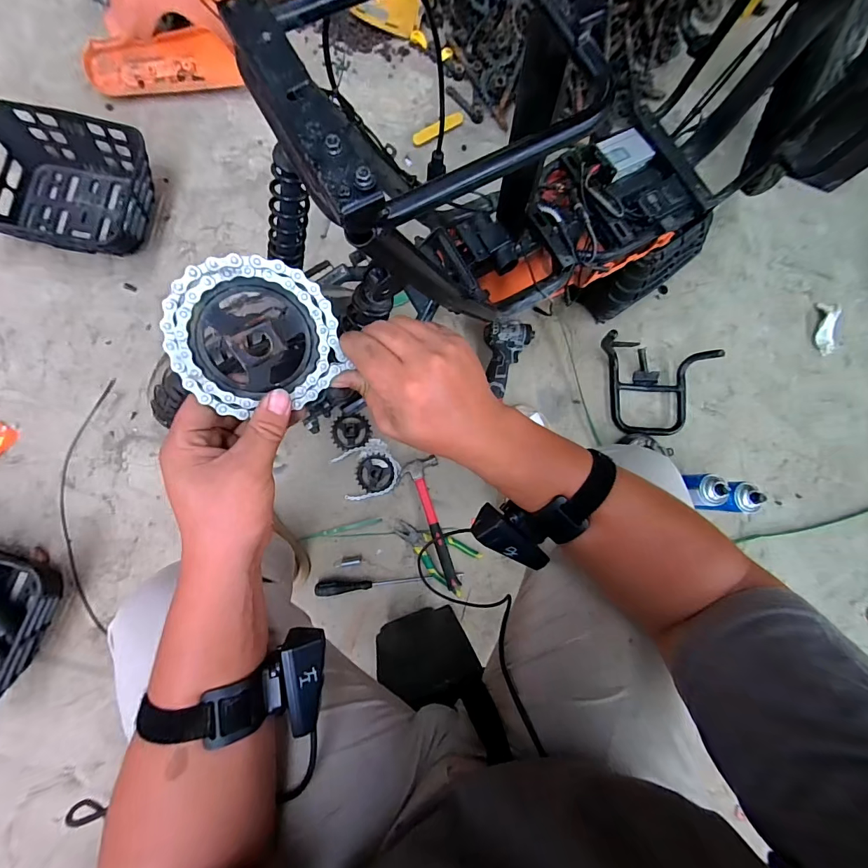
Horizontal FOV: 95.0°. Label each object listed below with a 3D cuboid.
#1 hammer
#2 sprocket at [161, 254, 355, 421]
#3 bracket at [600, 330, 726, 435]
[{"bbox_3d":[0.003,0.187,0.839,0.079,0.034,0.273,-15,84,-8],"label":"hammer"},{"bbox_3d":[-0.115,-0.062,0.260,0.103,0.021,0.097,-8,112,-21],"label":"sprocket"},{"bbox_3d":[0.460,-0.104,0.846,0.247,0.140,0.188,5,82,-6],"label":"bracket"}]

